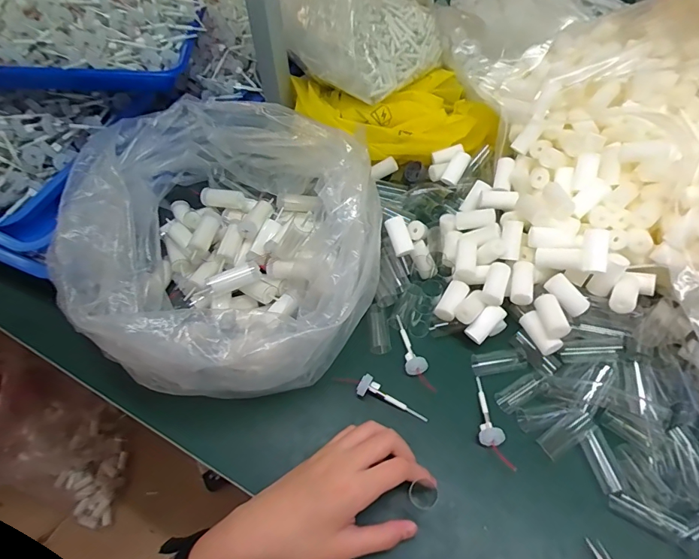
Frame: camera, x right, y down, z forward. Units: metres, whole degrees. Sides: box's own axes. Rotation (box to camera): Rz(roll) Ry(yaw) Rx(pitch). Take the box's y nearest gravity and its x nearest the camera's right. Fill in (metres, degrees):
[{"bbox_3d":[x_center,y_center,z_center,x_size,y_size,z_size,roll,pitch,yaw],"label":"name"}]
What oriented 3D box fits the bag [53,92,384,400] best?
[{"bbox_3d":[-0.117,-0.049,0.427,0.282,0.115,0.302,-4,56,-2],"label":"bag"}]

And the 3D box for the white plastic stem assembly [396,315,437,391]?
[{"bbox_3d":[0.059,0.074,0.417,0.021,0.018,0.083,-22,58,-10],"label":"white plastic stem assembly"}]

